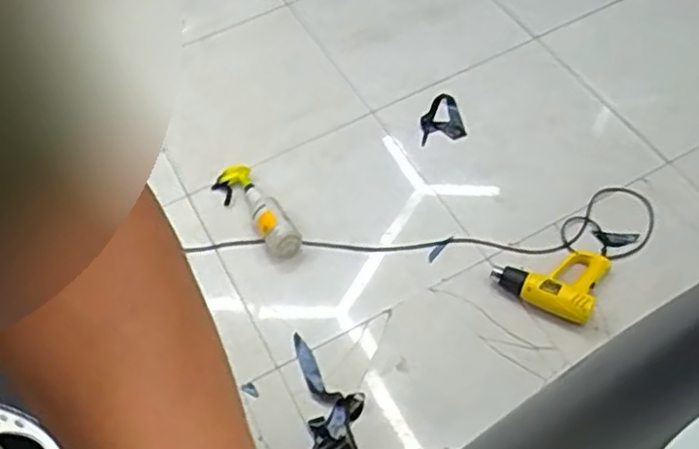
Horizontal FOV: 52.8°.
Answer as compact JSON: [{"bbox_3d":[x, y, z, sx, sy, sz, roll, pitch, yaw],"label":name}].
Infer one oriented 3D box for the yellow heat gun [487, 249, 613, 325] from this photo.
[{"bbox_3d":[0.504,0.120,1.769,0.254,0.070,0.245,23,59,19],"label":"yellow heat gun"}]

